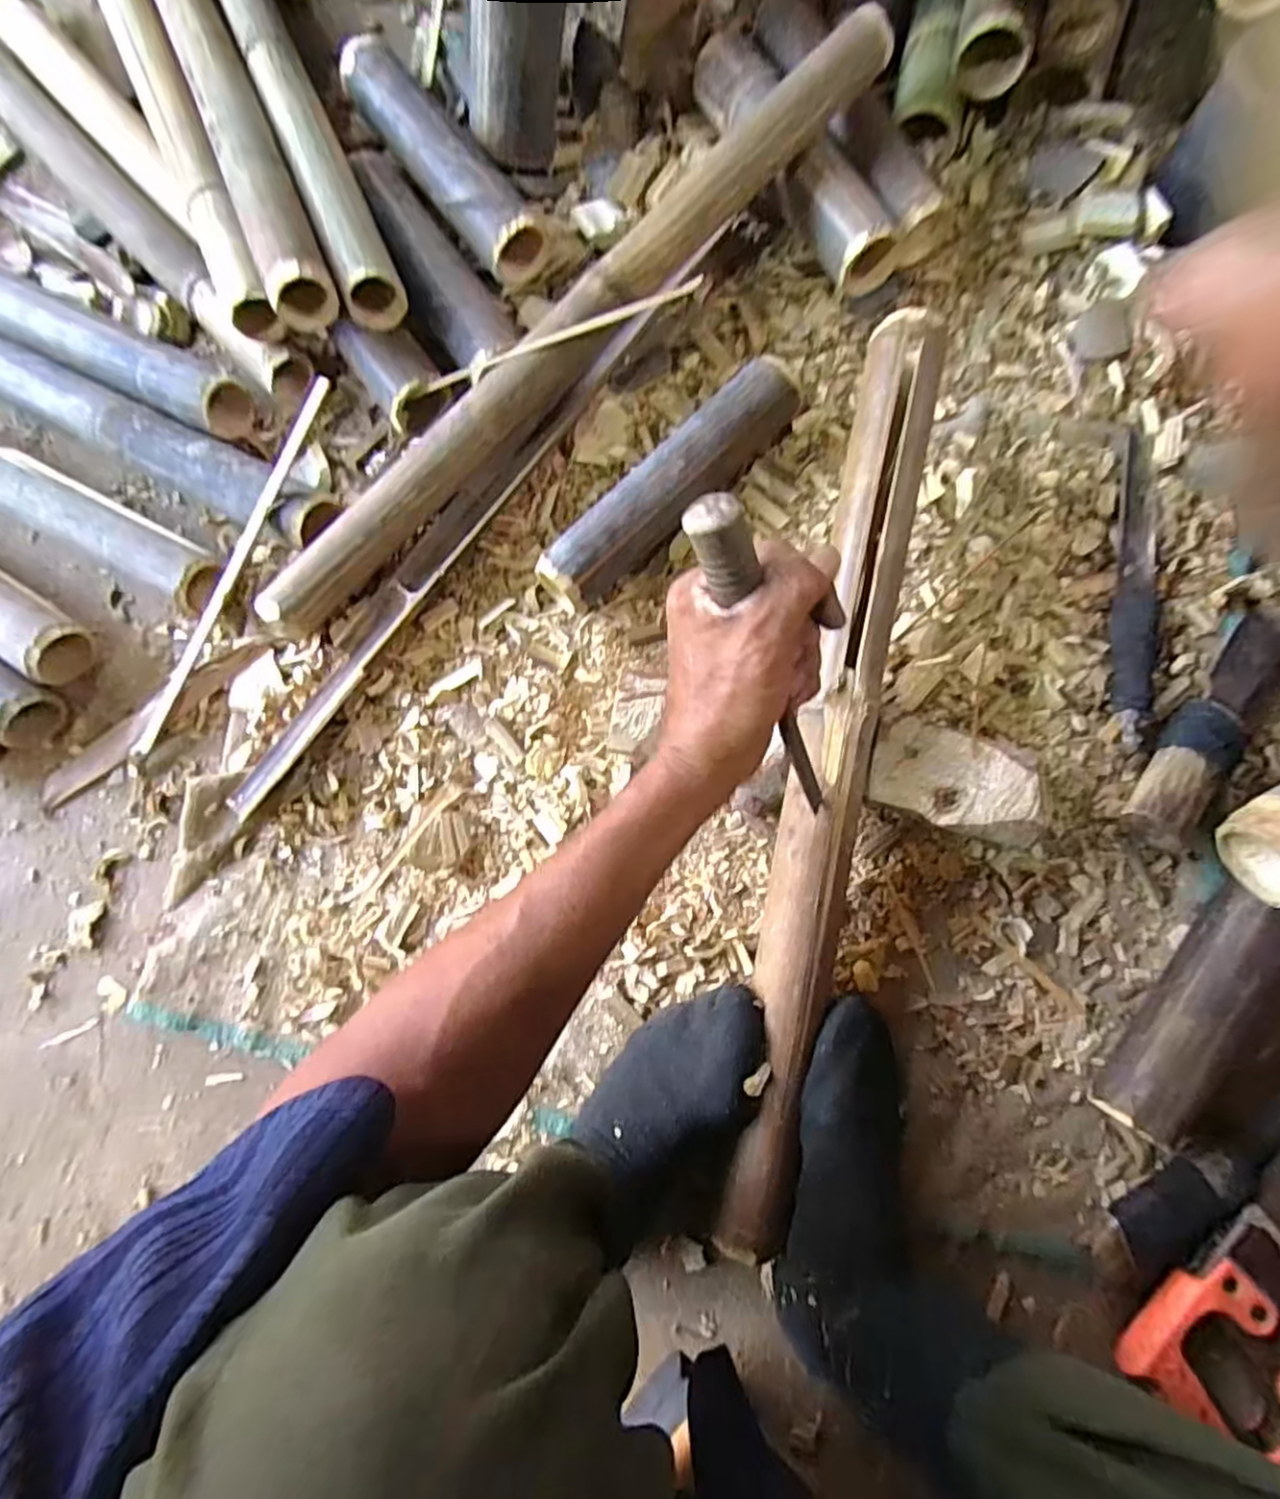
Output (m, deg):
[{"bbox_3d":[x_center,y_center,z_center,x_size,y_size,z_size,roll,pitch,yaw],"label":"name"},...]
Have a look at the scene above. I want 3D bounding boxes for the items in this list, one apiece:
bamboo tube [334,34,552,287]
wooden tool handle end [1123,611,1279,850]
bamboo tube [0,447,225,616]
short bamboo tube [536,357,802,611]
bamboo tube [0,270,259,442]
[{"bbox_3d":[-0.178,-0.533,0.613,0.062,0.054,0.263,-36,82,-2],"label":"bamboo tube"},{"bbox_3d":[0.443,-0.018,0.525,0.053,0.048,0.211,35,86,7],"label":"wooden tool handle end"},{"bbox_3d":[-0.630,-0.277,0.622,0.606,0.056,0.059,29,85,7],"label":"bamboo tube"},{"bbox_3d":[0.025,-0.214,0.564,0.255,0.053,0.059,-44,82,-3],"label":"short bamboo tube"},{"bbox_3d":[-0.634,-0.438,0.645,0.611,0.056,0.064,27,85,7],"label":"bamboo tube"}]

